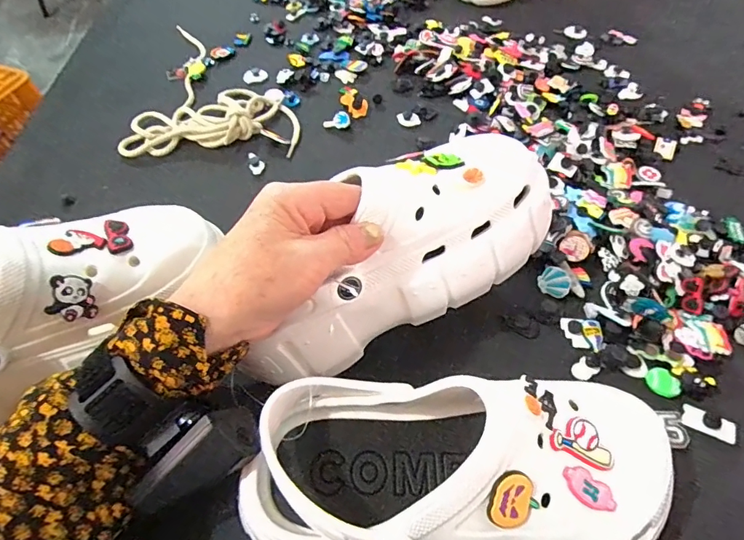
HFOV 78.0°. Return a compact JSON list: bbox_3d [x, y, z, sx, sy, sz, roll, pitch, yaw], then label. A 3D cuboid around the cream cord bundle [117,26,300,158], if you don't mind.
[{"bbox_3d":[-0.168,-0.218,0.539,0.179,0.022,0.227,3,55,2],"label":"cream cord bundle"}]

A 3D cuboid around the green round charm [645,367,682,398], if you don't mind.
[{"bbox_3d":[0.217,0.083,0.342,0.020,0.006,0.023,-22,58,-14],"label":"green round charm"}]

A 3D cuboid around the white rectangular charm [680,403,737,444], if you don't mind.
[{"bbox_3d":[0.241,0.110,0.328,0.034,0.006,0.015,28,60,18],"label":"white rectangular charm"}]

